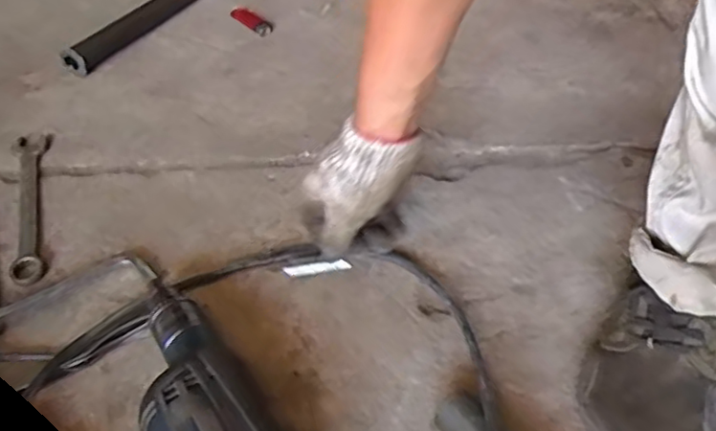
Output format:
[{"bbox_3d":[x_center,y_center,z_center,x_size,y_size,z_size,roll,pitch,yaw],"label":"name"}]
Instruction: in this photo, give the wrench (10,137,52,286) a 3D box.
[{"bbox_3d":[-0.342,-0.015,0.651,0.035,0.008,0.230,-13,48,-11],"label":"wrench"}]

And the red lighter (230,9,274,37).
[{"bbox_3d":[-0.159,-0.287,0.923,0.090,0.013,0.030,32,55,27],"label":"red lighter"}]

